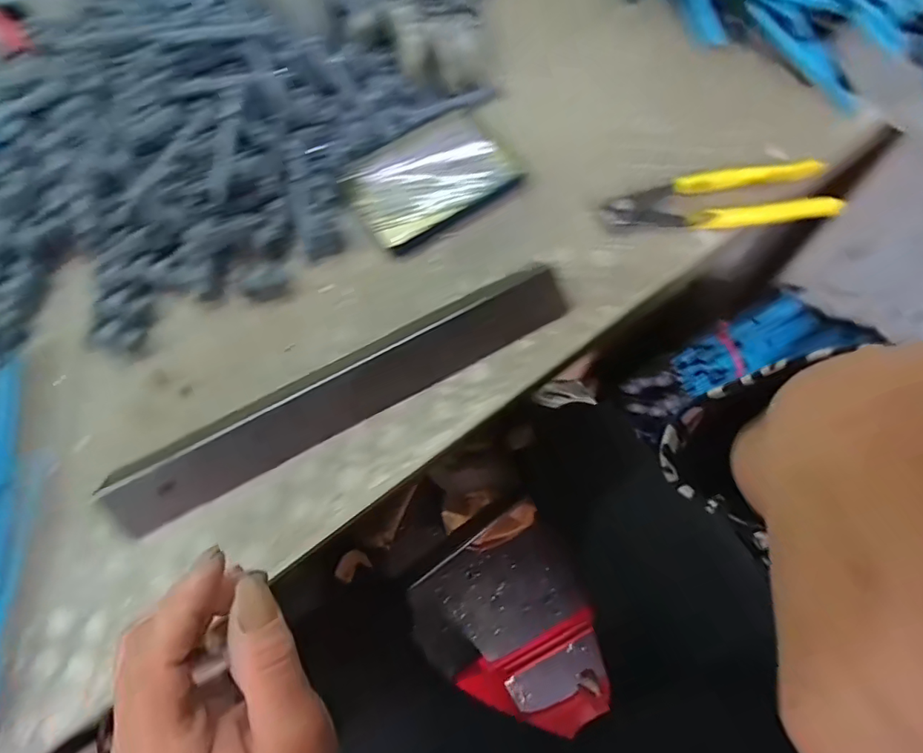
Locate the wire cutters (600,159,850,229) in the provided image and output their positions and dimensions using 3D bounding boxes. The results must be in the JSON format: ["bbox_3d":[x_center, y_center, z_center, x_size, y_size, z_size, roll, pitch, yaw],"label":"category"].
[{"bbox_3d":[0.192,-0.131,0.375,0.171,0.011,0.048,-8,67,0],"label":"wire cutters"}]

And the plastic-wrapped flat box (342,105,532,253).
[{"bbox_3d":[-0.024,-0.161,0.404,0.130,0.016,0.089,-32,69,-10],"label":"plastic-wrapped flat box"}]

